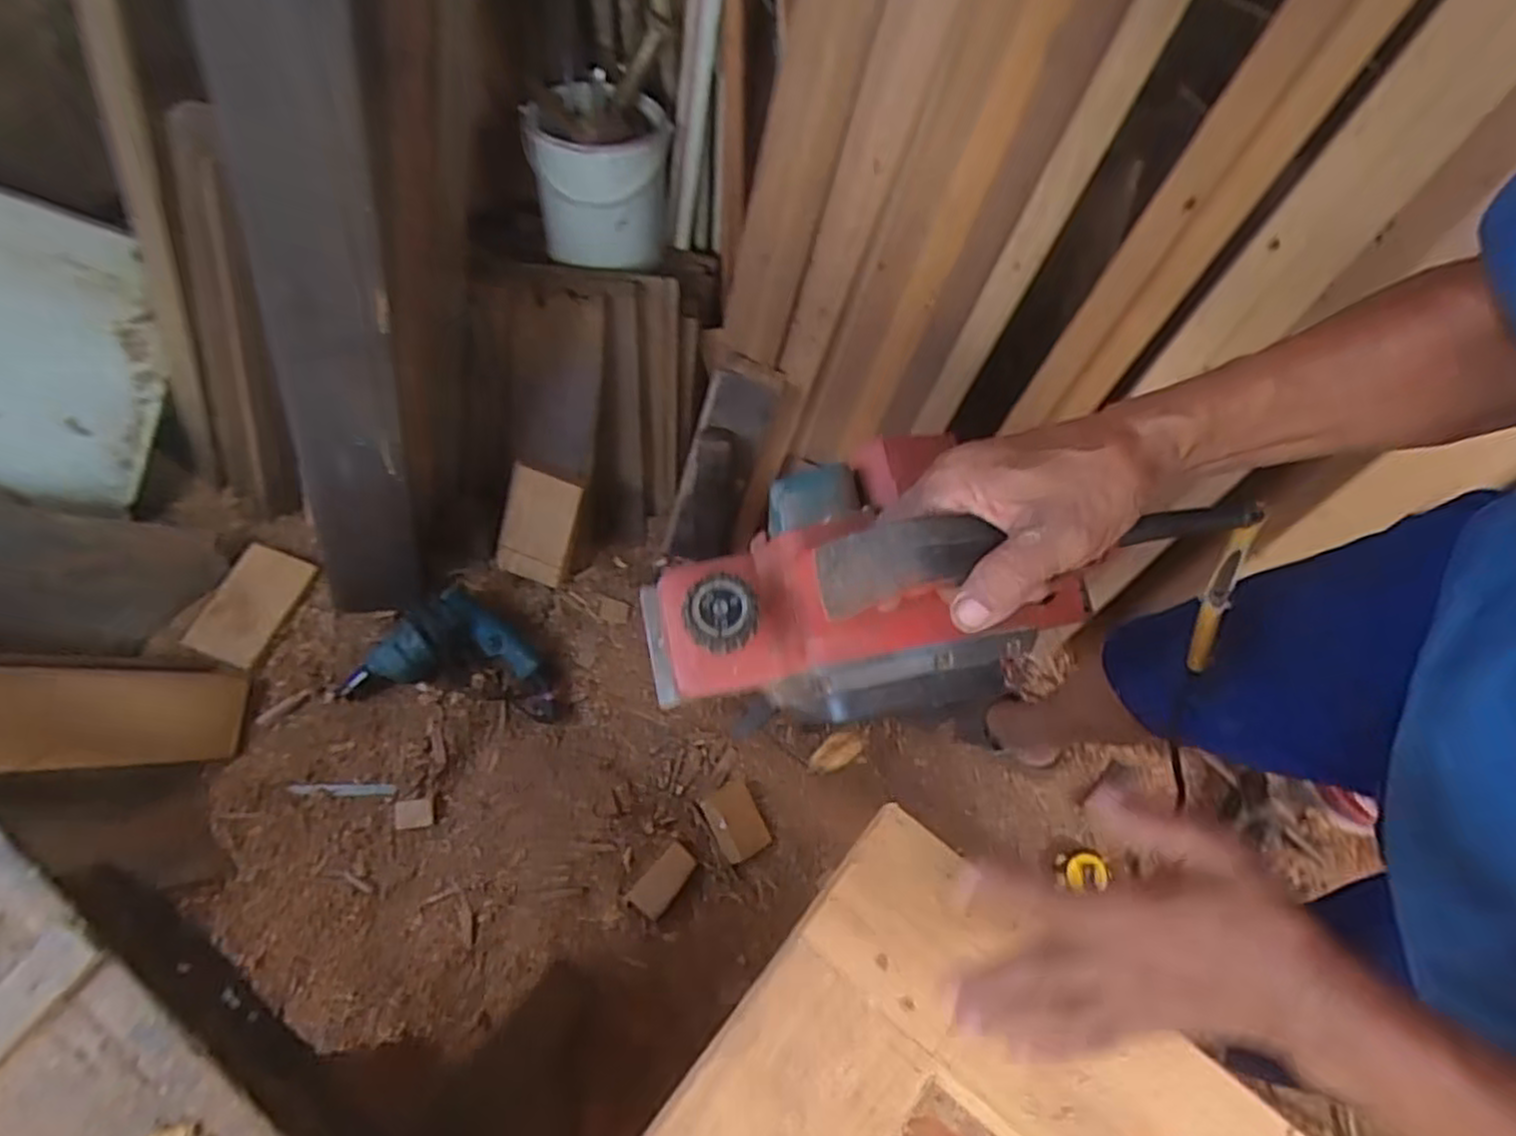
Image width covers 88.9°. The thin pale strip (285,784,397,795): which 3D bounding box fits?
[{"bbox_3d":[-0.572,0.306,1.067,0.136,0.004,0.015,4,71,-13],"label":"thin pale strip"}]

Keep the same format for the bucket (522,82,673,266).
[{"bbox_3d":[-0.213,-0.562,1.076,0.185,0.248,0.185,-5,72,-4],"label":"bucket"}]

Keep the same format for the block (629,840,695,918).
[{"bbox_3d":[-0.129,0.429,1.061,0.049,0.018,0.094,37,74,9],"label":"block"}]

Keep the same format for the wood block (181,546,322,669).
[{"bbox_3d":[-0.720,0.049,1.094,0.106,0.024,0.164,24,71,-8],"label":"wood block"}]

